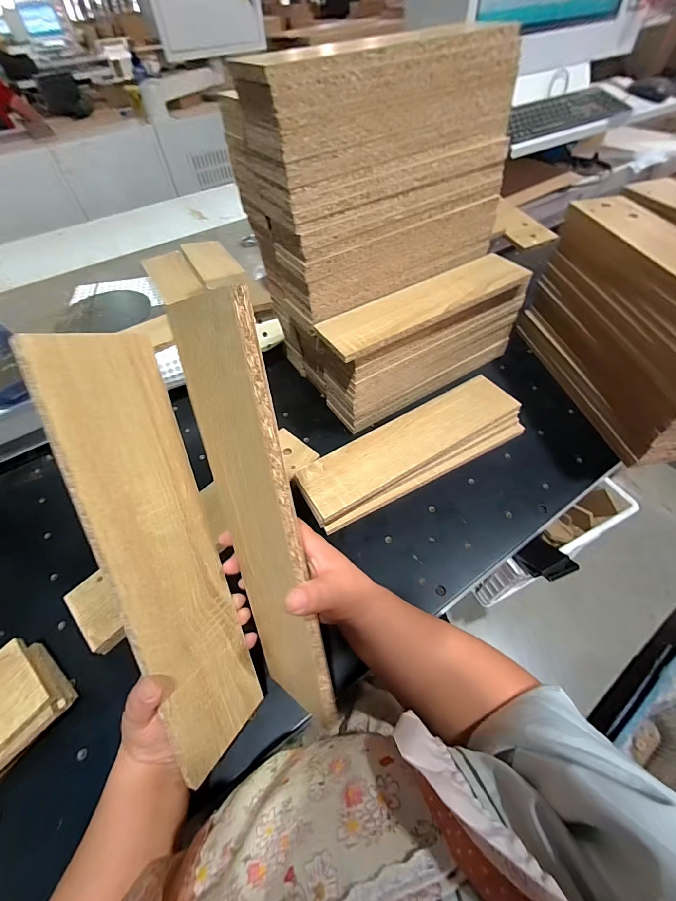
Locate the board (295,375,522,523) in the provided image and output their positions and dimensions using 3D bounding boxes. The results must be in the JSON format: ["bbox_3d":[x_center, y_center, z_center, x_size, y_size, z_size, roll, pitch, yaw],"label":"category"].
[{"bbox_3d":[0.114,-0.018,0.550,0.367,0.012,0.091,-28,59,-15],"label":"board"}]

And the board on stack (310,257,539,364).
[{"bbox_3d":[0.139,-0.237,0.563,0.364,0.021,0.098,-26,55,-15],"label":"board on stack"}]

